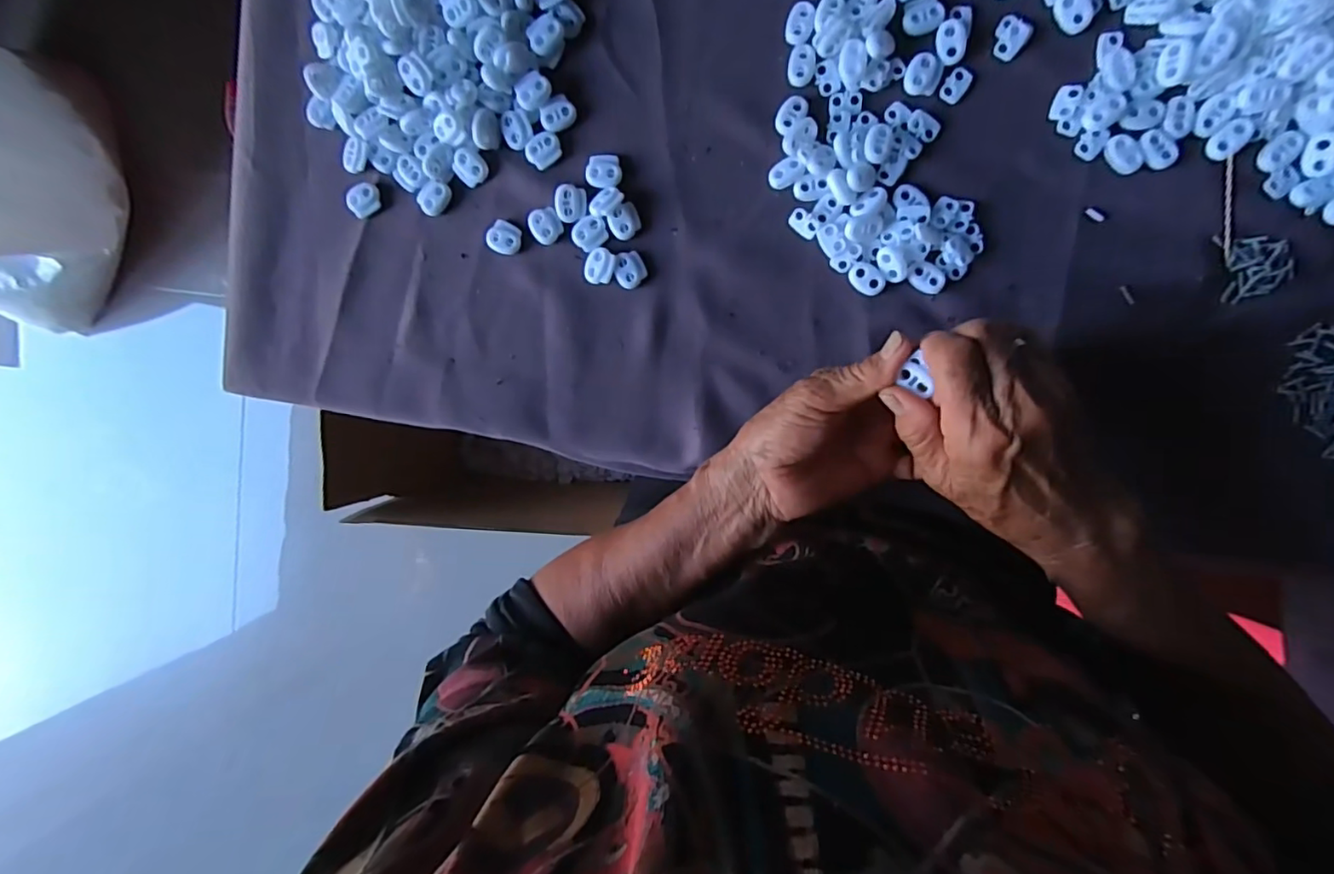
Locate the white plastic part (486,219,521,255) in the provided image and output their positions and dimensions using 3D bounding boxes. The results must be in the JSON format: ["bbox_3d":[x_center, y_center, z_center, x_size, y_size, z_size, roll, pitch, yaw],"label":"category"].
[{"bbox_3d":[-0.102,-0.125,0.367,0.021,0.004,0.019,26,98,4],"label":"white plastic part"}]

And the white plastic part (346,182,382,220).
[{"bbox_3d":[-0.195,-0.152,0.373,0.021,0.007,0.017,-32,91,9],"label":"white plastic part"}]

